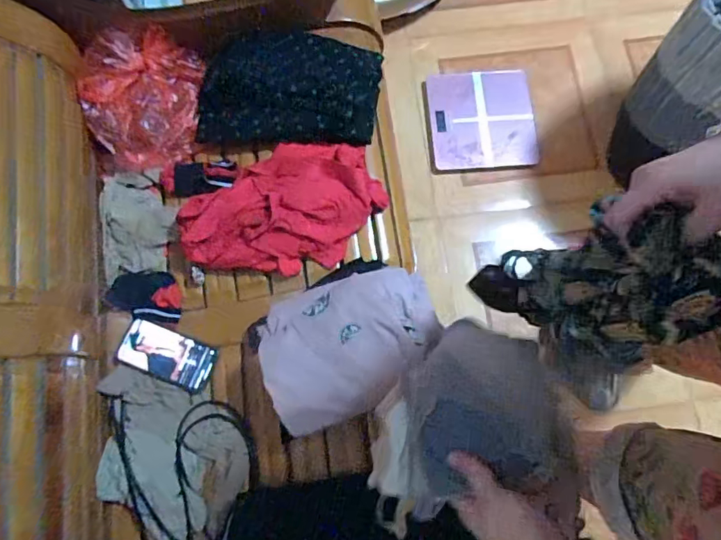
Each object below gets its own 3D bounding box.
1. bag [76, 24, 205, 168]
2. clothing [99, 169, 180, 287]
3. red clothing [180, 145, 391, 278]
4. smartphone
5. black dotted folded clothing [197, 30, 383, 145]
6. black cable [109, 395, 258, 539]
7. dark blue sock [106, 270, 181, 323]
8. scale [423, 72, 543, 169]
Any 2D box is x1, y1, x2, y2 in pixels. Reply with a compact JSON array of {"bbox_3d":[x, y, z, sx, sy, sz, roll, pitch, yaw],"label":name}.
[{"bbox_3d":[-0.373,-0.299,0.829,0.164,0.100,0.211,2,77,0],"label":"bag"},{"bbox_3d":[-0.380,-0.084,0.840,0.123,0.026,0.179,-11,76,-4],"label":"clothing"},{"bbox_3d":[-0.129,-0.095,0.788,0.324,0.056,0.196,-21,77,-6],"label":"red clothing"},{"bbox_3d":[-0.314,0.138,0.792,0.150,0.011,0.078,20,76,4],"label":"smartphone"},{"bbox_3d":[-0.121,-0.318,0.842,0.297,0.067,0.200,8,76,1],"label":"black dotted folded clothing"},{"bbox_3d":[-0.258,0.297,0.744,0.188,0.028,0.271,-22,77,-6],"label":"black cable"},{"bbox_3d":[-0.358,0.040,0.818,0.113,0.024,0.082,8,76,1],"label":"dark blue sock"},{"bbox_3d":[0.297,-0.372,1.180,0.251,0.013,0.253,-3,76,-2],"label":"scale"}]

